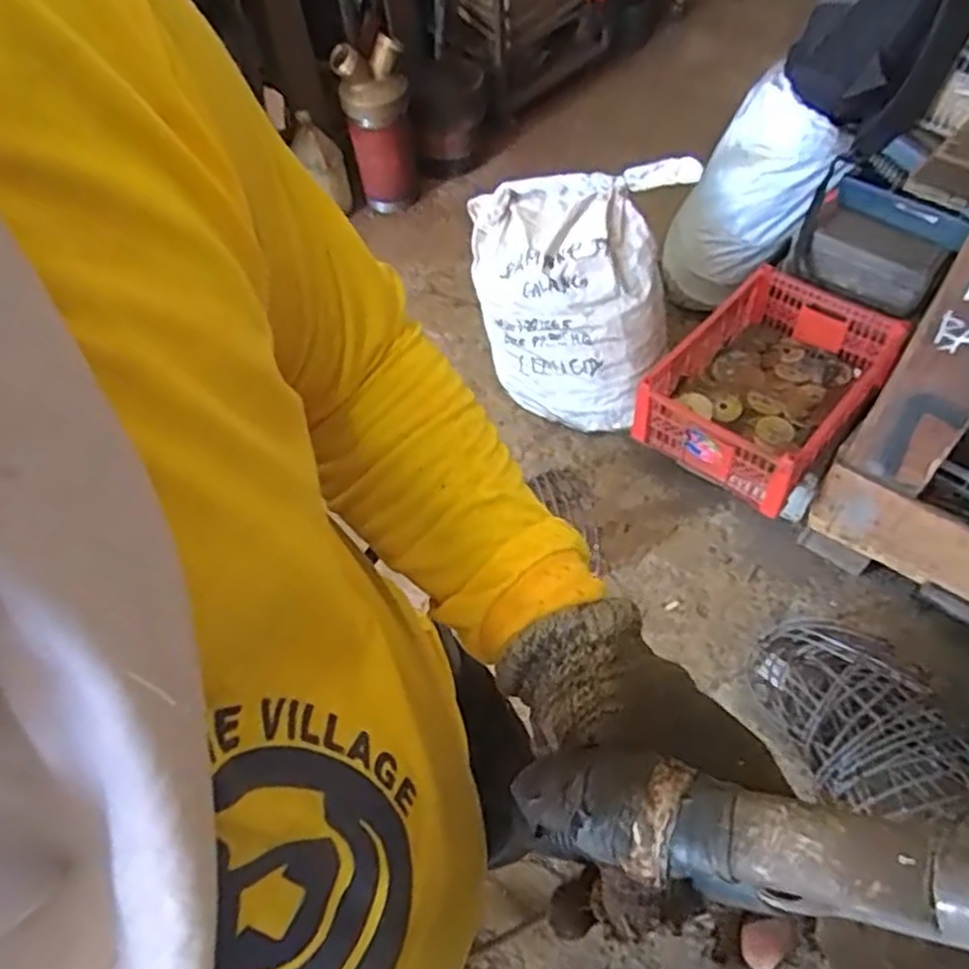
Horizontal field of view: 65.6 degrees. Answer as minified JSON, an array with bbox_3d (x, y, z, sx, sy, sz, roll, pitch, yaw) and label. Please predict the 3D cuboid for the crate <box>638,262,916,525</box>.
[{"bbox_3d":[0.532,-0.205,1.468,0.365,0.144,0.453,34,63,24],"label":"crate"}]

